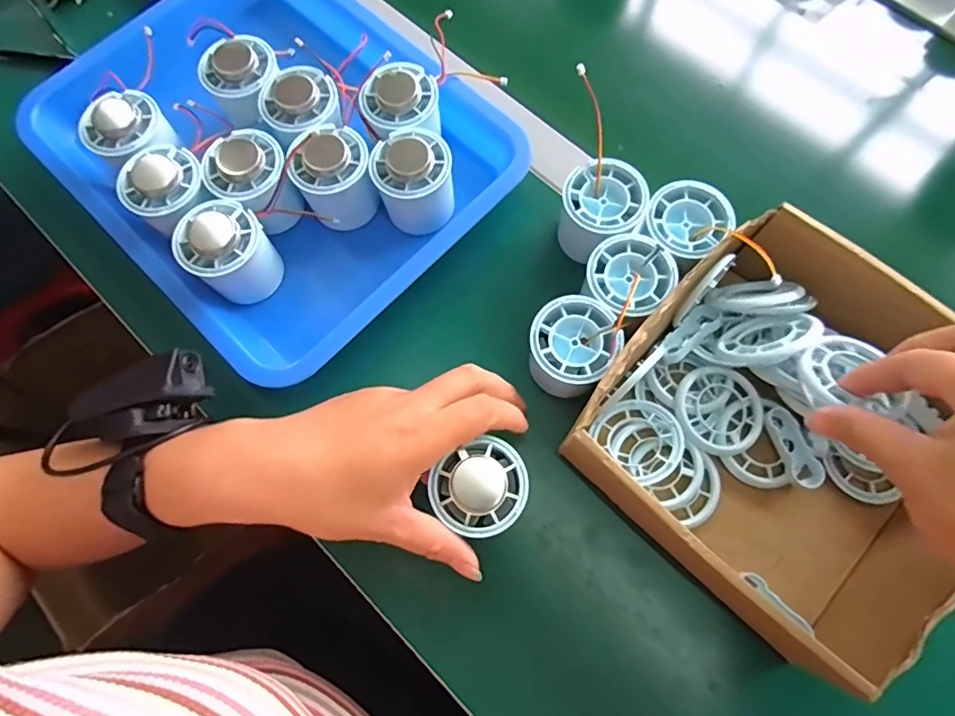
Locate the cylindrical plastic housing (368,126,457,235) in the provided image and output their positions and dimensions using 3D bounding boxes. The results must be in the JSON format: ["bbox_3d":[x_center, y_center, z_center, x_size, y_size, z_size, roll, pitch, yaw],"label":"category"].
[{"bbox_3d":[-0.043,-0.123,0.374,0.055,0.064,0.059,-1,74,2],"label":"cylindrical plastic housing"}]

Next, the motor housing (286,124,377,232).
[{"bbox_3d":[-0.100,-0.127,0.373,0.055,0.055,0.057,-32,75,-7],"label":"motor housing"}]

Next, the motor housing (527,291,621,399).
[{"bbox_3d":[0.058,-0.004,0.337,0.051,0.047,0.061,34,78,11],"label":"motor housing"}]

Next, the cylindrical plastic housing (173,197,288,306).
[{"bbox_3d":[-0.168,-0.072,0.362,0.052,0.058,0.050,-1,74,2],"label":"cylindrical plastic housing"}]

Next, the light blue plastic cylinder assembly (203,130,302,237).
[{"bbox_3d":[-0.156,-0.123,0.373,0.052,0.056,0.055,-1,74,2],"label":"light blue plastic cylinder assembly"}]

